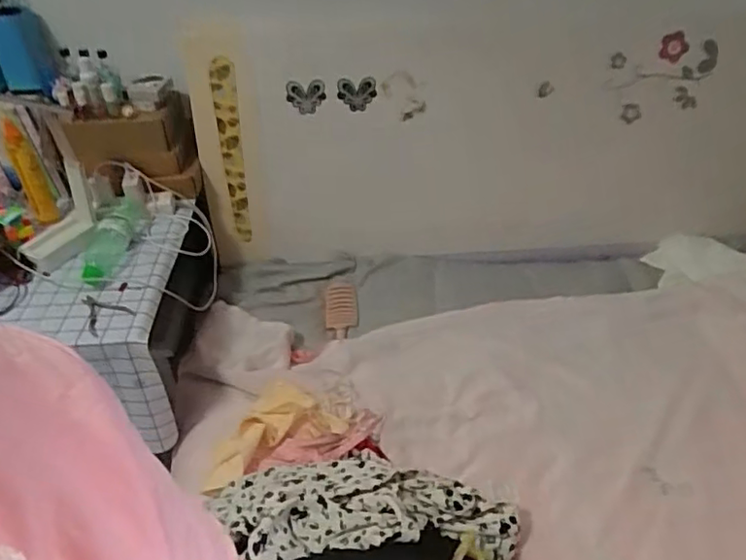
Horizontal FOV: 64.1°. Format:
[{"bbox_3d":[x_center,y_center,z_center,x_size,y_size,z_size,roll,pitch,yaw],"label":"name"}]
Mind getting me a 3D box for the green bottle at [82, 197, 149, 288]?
[{"bbox_3d":[-0.499,-0.082,1.136,0.077,0.065,0.209,0,39,2],"label":"green bottle"}]

